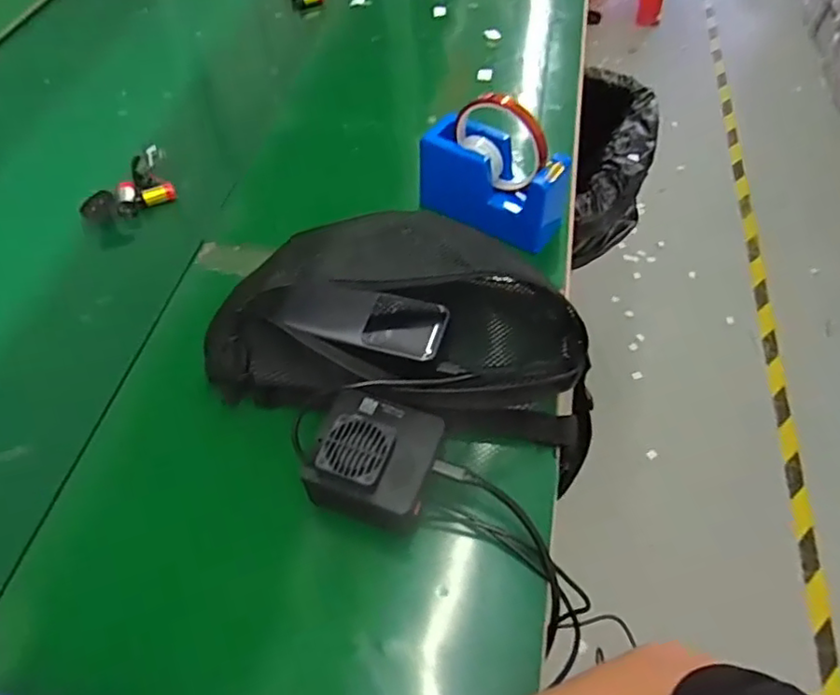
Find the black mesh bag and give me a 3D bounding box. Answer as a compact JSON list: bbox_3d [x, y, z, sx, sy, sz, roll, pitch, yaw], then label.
[{"bbox_3d":[0.002,-0.020,0.469,0.288,0.094,0.173,14,55,8],"label":"black mesh bag"}]

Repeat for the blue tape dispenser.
[{"bbox_3d":[0.068,-0.160,0.542,0.136,0.101,0.060,26,57,16],"label":"blue tape dispenser"}]

